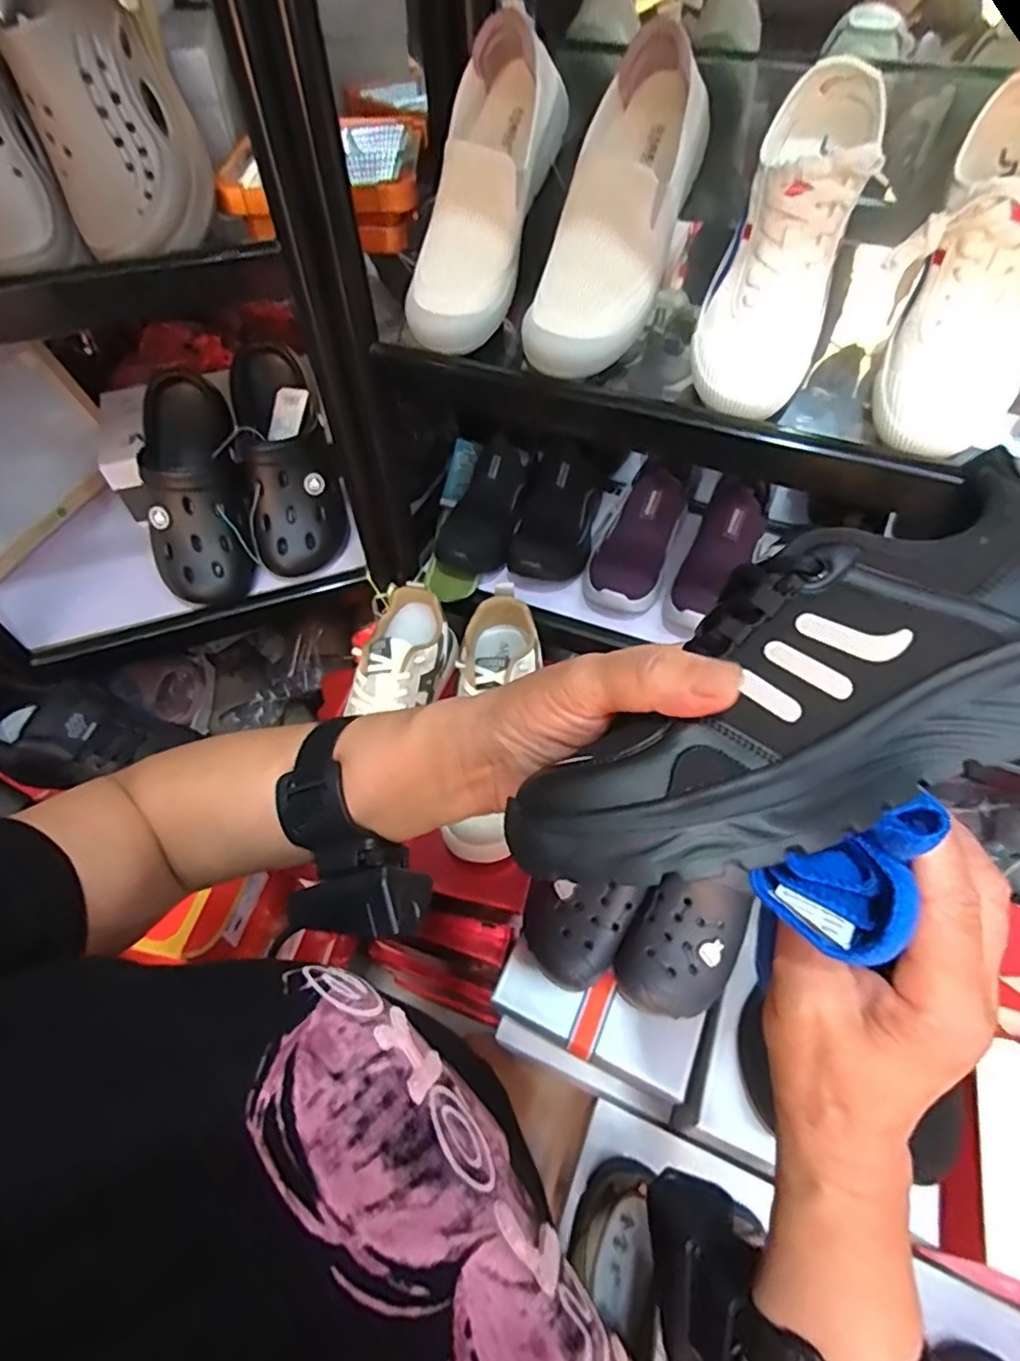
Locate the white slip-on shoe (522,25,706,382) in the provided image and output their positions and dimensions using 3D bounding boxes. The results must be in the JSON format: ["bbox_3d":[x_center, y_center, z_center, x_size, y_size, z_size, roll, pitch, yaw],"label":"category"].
[{"bbox_3d":[0.080,-0.349,0.480,0.078,0.220,0.061,25,15,18],"label":"white slip-on shoe"}]

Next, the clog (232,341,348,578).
[{"bbox_3d":[-0.272,-0.267,0.745,0.108,0.073,0.262,-12,92,-8],"label":"clog"}]

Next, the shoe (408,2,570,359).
[{"bbox_3d":[-0.026,-0.391,0.513,0.079,0.220,0.073,22,14,16],"label":"shoe"}]

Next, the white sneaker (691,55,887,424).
[{"bbox_3d":[0.197,-0.314,0.444,0.080,0.227,0.097,18,17,14],"label":"white sneaker"}]

